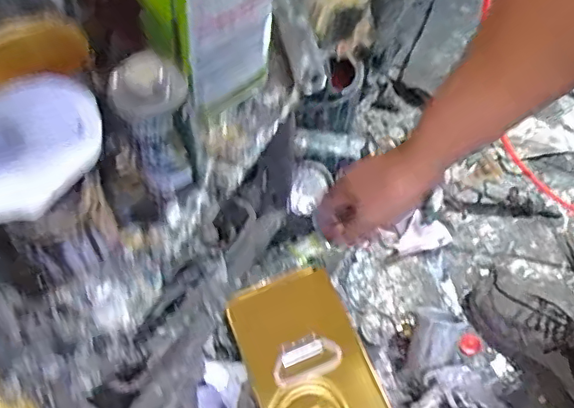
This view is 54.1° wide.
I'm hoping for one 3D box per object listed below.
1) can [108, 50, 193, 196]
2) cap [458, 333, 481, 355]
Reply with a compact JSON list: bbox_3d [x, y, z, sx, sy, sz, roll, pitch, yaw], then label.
[{"bbox_3d":[-0.095,-0.059,0.422,0.051,0.106,0.048,0,60,0],"label":"can"},{"bbox_3d":[0.311,0.239,0.959,0.037,0.016,0.033,-26,65,-15],"label":"cap"}]

